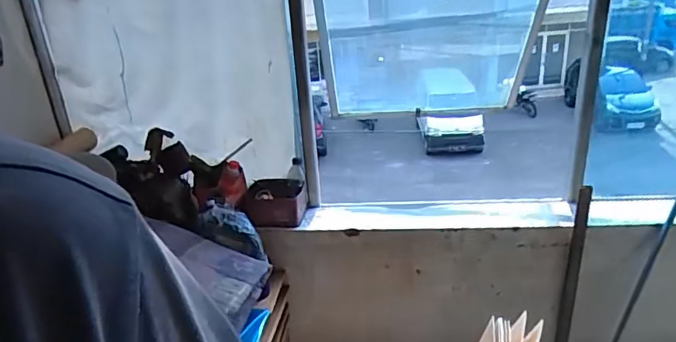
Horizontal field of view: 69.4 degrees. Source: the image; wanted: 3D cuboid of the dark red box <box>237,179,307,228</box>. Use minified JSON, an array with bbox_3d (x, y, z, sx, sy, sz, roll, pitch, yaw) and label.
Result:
[{"bbox_3d":[-0.214,0.112,1.676,0.215,0.107,0.177,-4,23,2],"label":"dark red box"}]

